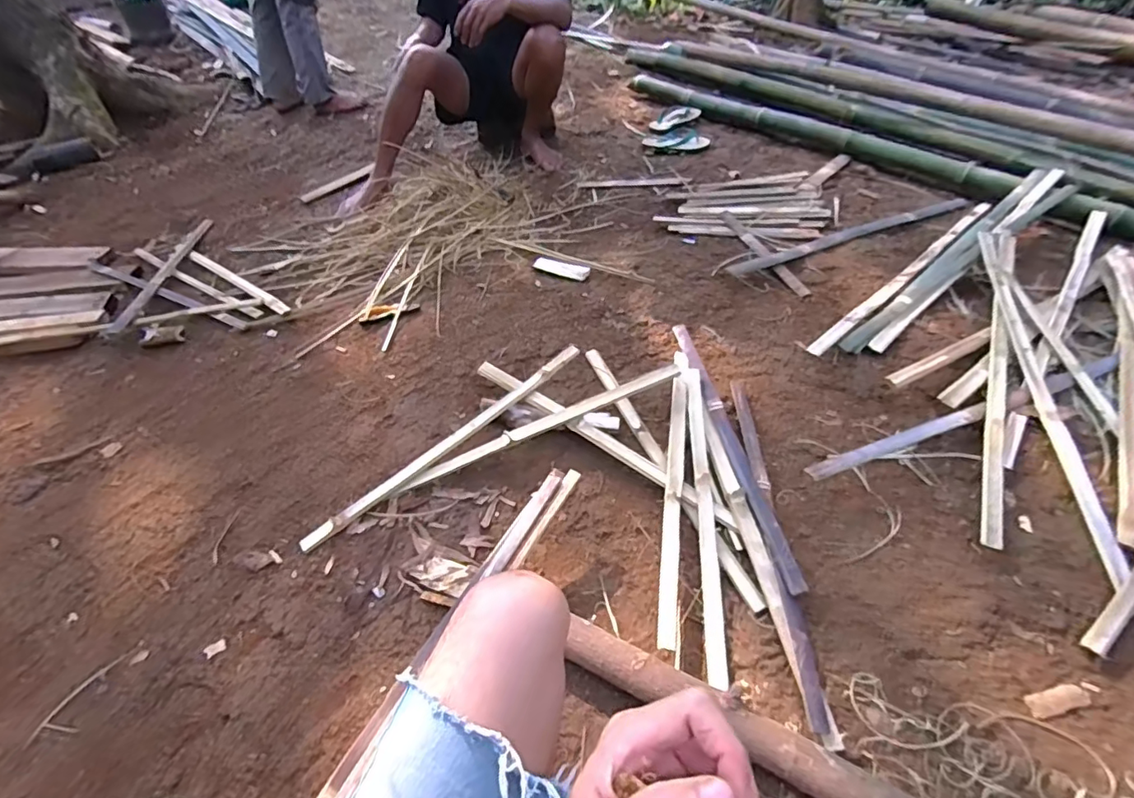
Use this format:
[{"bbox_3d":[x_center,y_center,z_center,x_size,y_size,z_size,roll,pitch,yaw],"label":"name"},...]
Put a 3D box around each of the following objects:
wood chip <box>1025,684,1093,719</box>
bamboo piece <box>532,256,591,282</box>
[{"bbox_3d":[0.705,0.433,0.786,0.093,0.005,0.030,-11,49,-7],"label":"wood chip"},{"bbox_3d":[-0.014,-0.358,1.501,0.159,0.012,0.053,18,52,18],"label":"bamboo piece"}]

